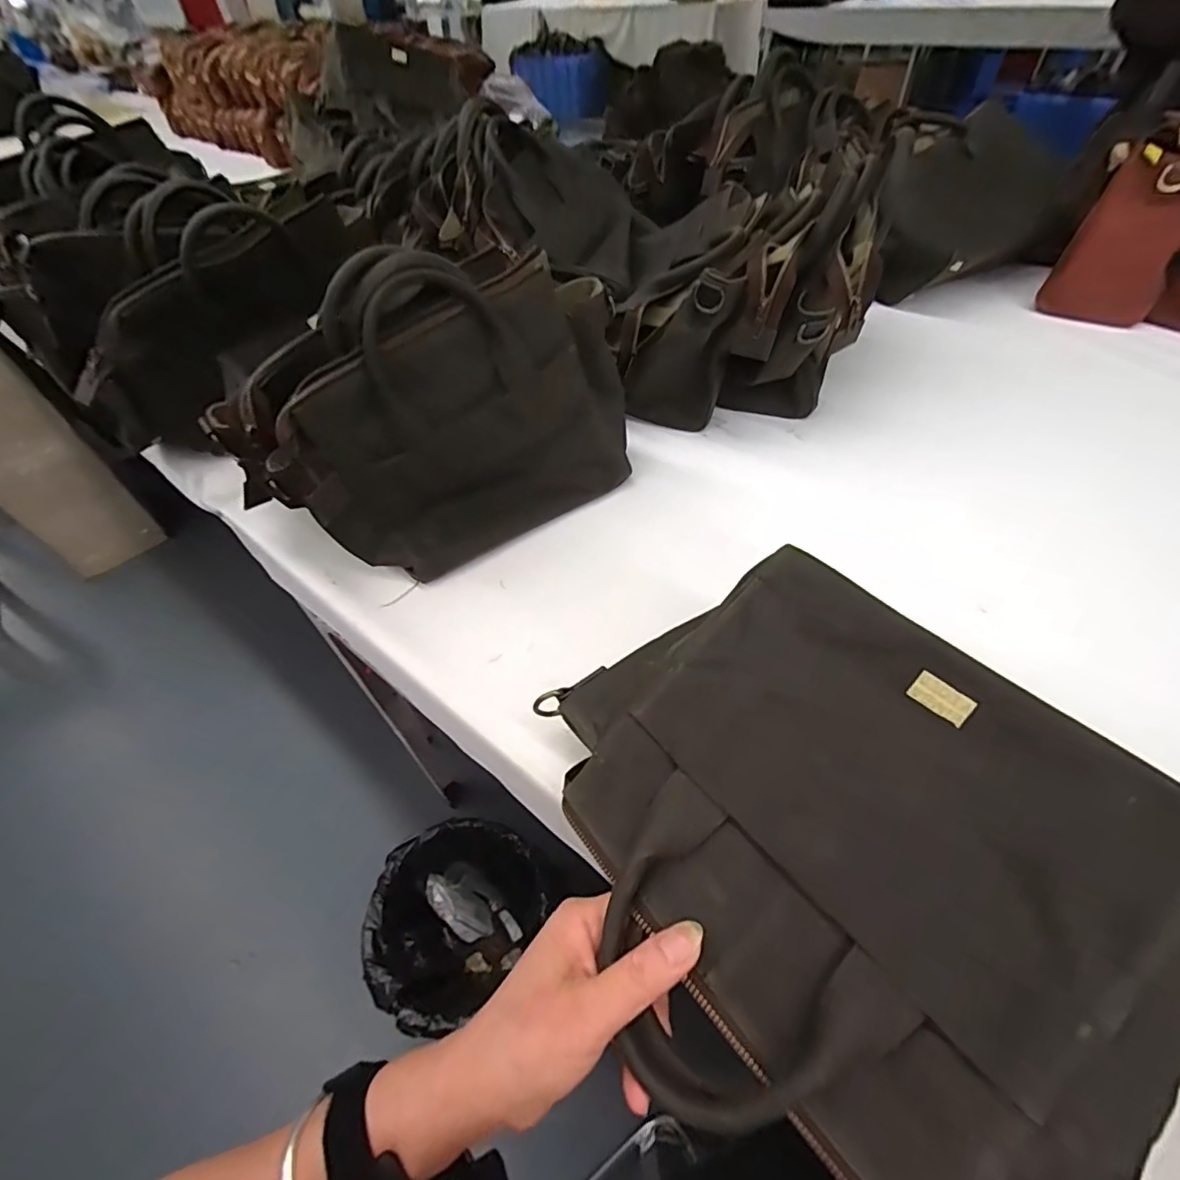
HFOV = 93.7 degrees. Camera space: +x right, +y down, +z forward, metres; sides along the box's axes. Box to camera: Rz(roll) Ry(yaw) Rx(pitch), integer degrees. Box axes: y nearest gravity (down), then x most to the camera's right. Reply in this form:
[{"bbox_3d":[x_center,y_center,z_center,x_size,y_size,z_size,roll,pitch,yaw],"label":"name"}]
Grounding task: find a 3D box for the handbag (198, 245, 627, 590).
[{"bbox_3d":[-0.110,-0.134,0.454,0.323,0.205,0.097,-24,53,-15],"label":"handbag"}]

